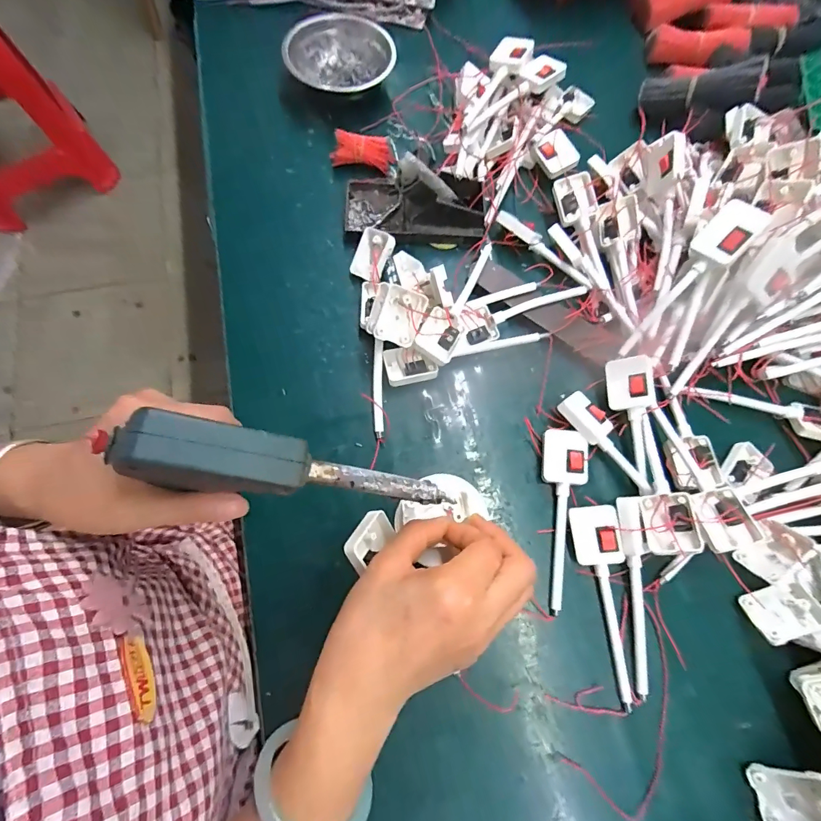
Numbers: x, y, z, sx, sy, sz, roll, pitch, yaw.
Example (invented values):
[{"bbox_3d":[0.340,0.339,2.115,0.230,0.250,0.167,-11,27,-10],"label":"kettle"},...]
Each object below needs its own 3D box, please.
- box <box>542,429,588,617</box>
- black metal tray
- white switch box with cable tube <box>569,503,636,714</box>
[{"bbox_3d":[0.136,0.092,0.360,0.035,0.019,0.152,2,73,1],"label":"box"},{"bbox_3d":[0.004,-0.223,0.424,0.149,0.060,0.072,8,73,3],"label":"black metal tray"},{"bbox_3d":[0.164,0.157,0.339,0.034,0.023,0.154,-7,73,-2],"label":"white switch box with cable tube"}]

